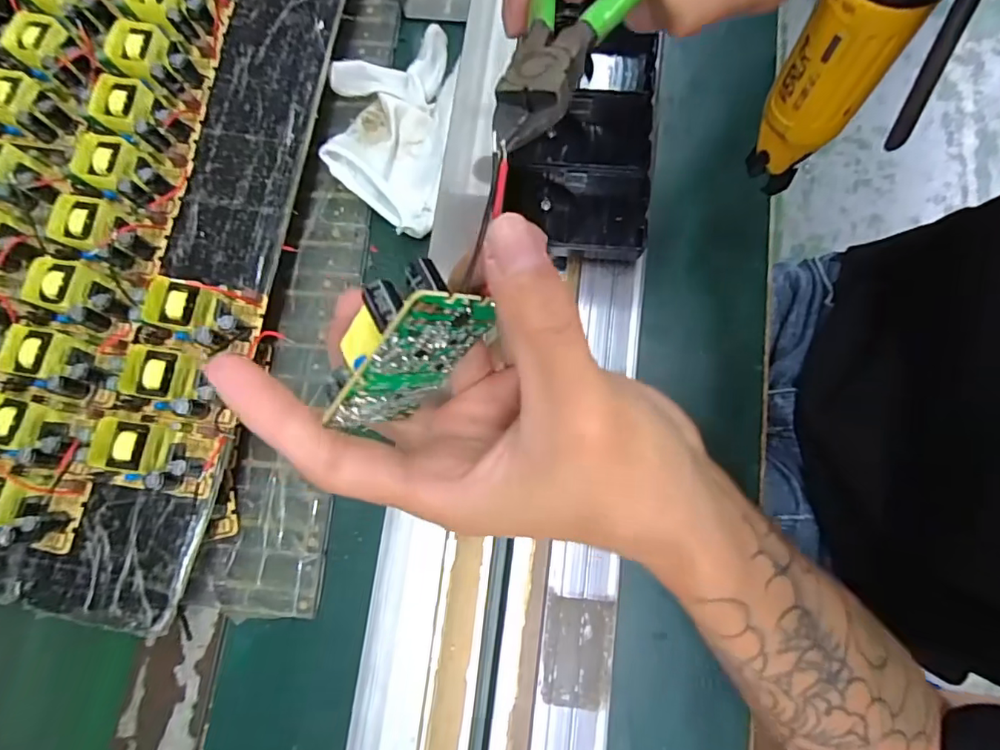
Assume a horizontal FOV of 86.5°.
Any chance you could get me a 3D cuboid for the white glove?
[{"bbox_3d":[-0.068,-0.164,0.335,0.073,0.026,0.140,10,79,3],"label":"white glove"}]

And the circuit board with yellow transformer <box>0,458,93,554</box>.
[{"bbox_3d":[-0.243,0.063,0.263,0.061,0.021,0.036,13,80,4],"label":"circuit board with yellow transformer"}]

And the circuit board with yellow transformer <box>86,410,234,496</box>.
[{"bbox_3d":[-0.173,0.039,0.266,0.054,0.021,0.036,9,79,3],"label":"circuit board with yellow transformer"}]

